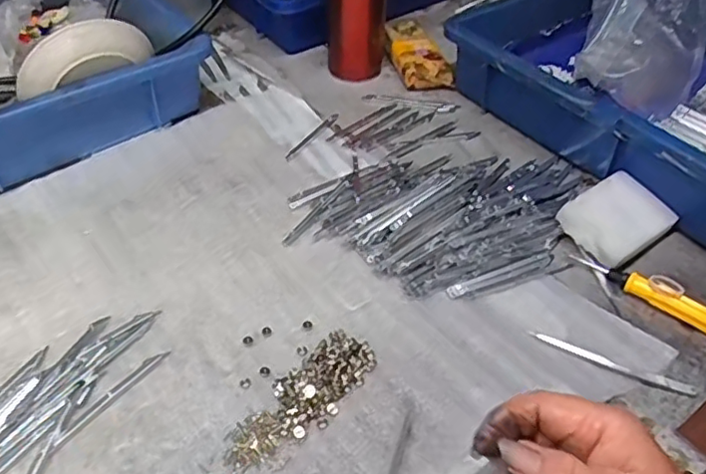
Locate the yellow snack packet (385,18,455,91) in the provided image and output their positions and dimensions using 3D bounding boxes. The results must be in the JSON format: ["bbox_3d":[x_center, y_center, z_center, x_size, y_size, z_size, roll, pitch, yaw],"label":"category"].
[{"bbox_3d":[0.066,-0.200,0.696,0.051,0.036,0.111,-14,46,-15],"label":"yellow snack packet"}]

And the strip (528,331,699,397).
[{"bbox_3d":[0.173,0.084,0.423,0.108,0.004,0.010,19,47,18],"label":"strip"}]

